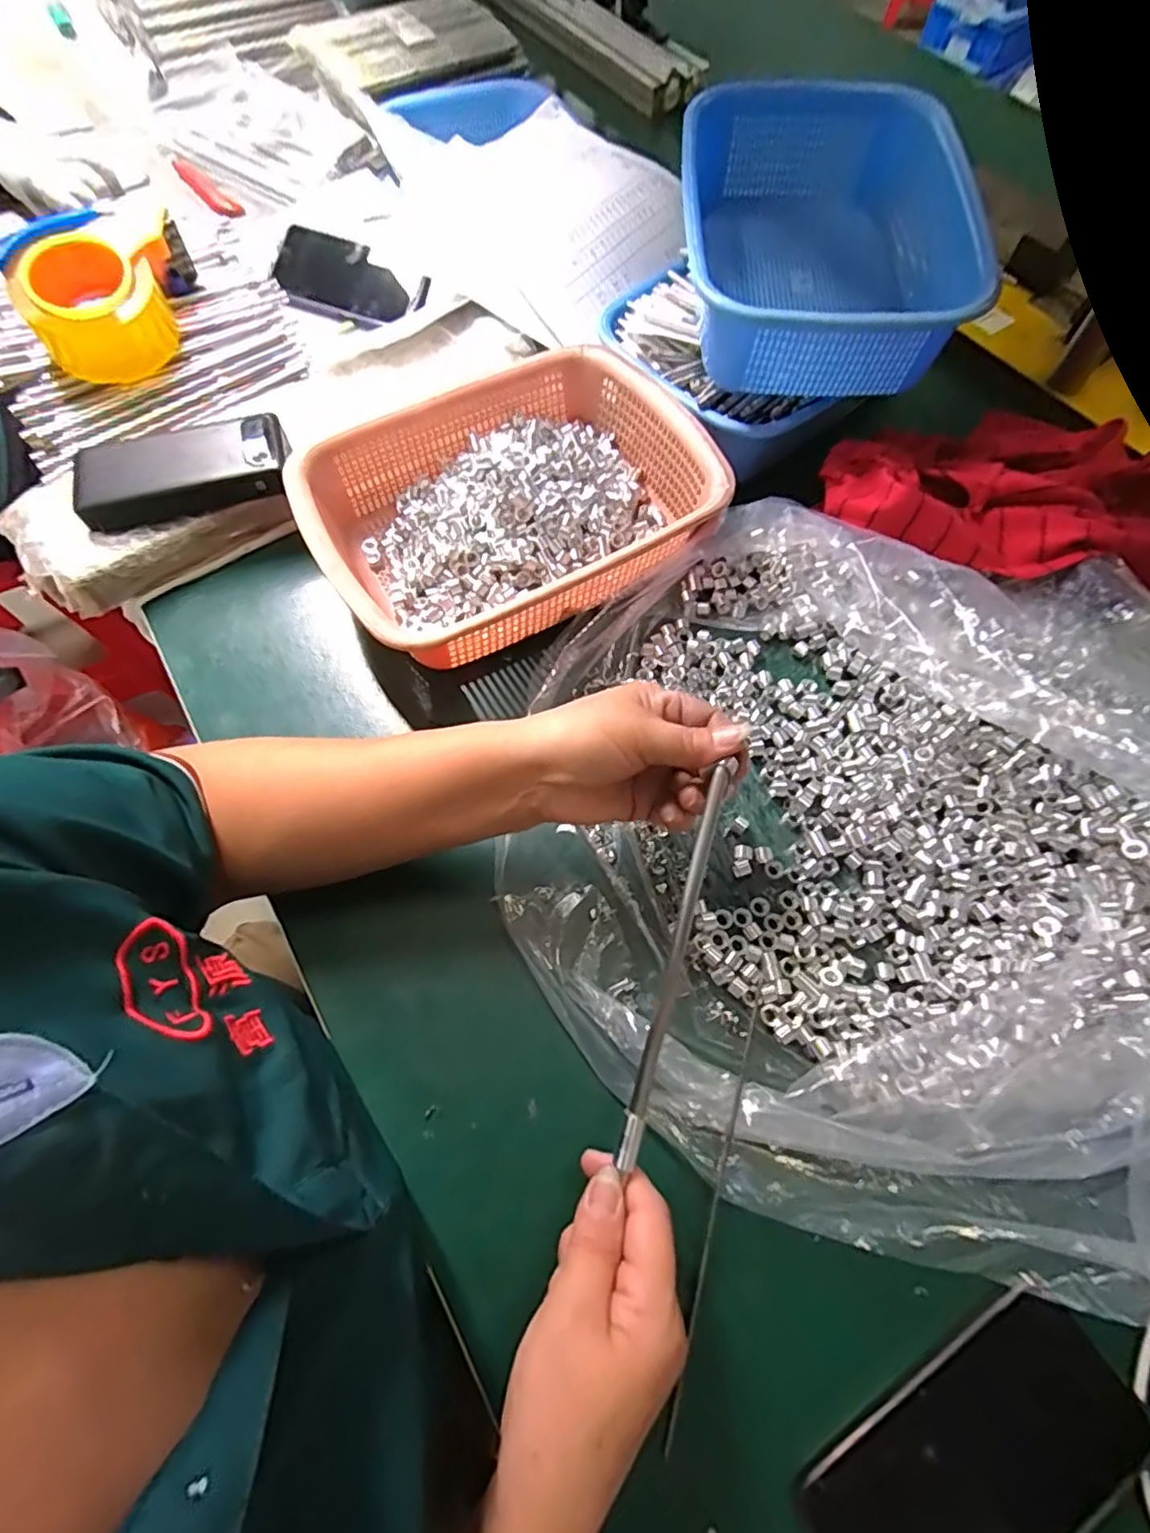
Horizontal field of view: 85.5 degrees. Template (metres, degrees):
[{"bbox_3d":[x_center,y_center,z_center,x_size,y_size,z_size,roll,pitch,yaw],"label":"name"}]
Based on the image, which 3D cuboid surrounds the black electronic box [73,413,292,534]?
[{"bbox_3d":[-0.299,-0.231,0.479,0.148,0.024,0.079,-13,68,-4],"label":"black electronic box"}]

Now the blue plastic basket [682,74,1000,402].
[{"bbox_3d":[0.180,-0.409,0.483,0.187,0.080,0.270,-1,67,0],"label":"blue plastic basket"}]

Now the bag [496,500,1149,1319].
[{"bbox_3d":[0.190,0.031,0.380,0.430,0.065,0.431,17,69,8],"label":"bag"}]

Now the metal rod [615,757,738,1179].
[{"bbox_3d":[0.050,0.103,0.316,0.008,0.010,0.191,16,84,7],"label":"metal rod"}]

